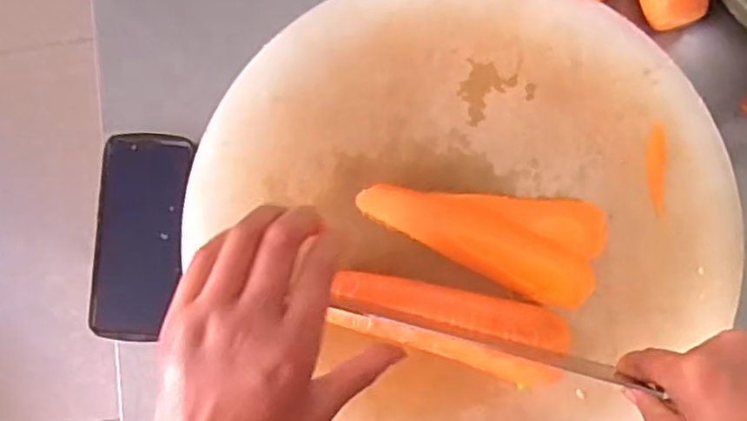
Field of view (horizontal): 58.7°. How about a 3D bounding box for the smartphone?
[{"bbox_3d":[-0.194,0.020,0.549,0.073,0.007,0.168,5,84,5],"label":"smartphone"}]

